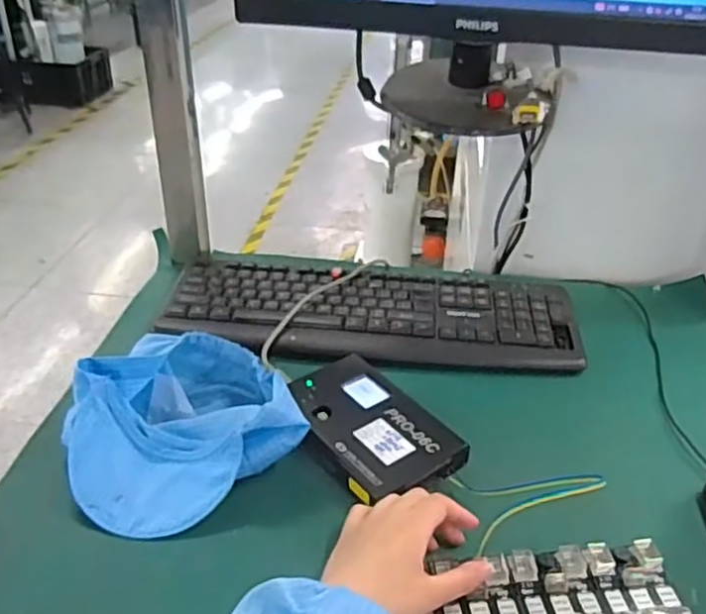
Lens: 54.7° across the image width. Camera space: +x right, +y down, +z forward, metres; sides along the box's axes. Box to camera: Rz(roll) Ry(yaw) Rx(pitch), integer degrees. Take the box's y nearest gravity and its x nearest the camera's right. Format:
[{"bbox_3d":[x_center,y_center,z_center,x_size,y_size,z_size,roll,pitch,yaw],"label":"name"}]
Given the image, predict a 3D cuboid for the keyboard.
[{"bbox_3d":[0.019,0.005,0.747,0.435,0.029,0.168,4,33,3],"label":"keyboard"}]

